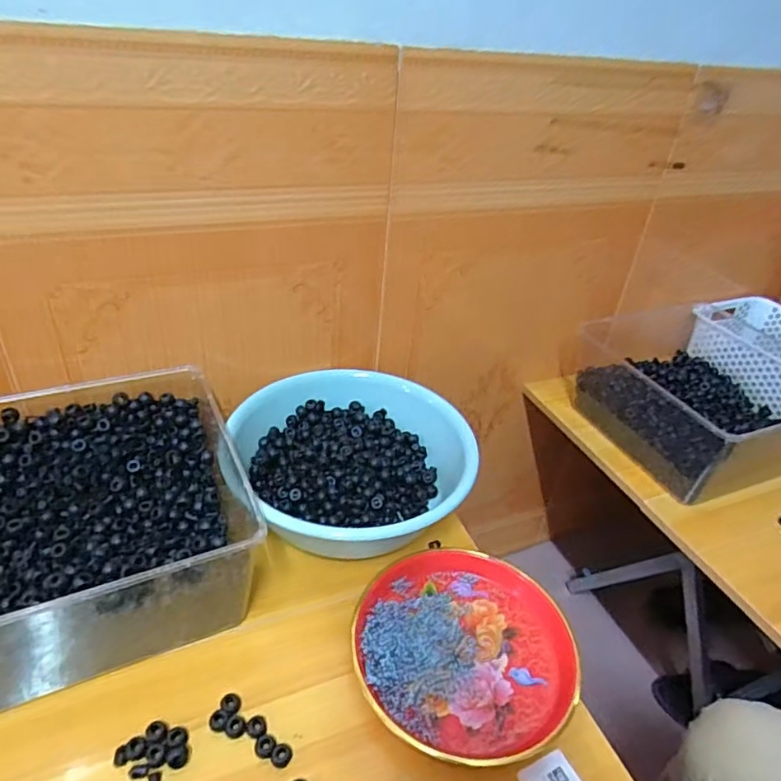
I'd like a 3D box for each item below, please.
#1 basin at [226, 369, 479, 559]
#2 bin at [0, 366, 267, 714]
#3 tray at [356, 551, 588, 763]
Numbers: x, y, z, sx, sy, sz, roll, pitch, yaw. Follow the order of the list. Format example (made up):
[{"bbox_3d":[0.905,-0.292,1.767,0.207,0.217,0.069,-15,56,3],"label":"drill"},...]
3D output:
[{"bbox_3d":[-0.045,0.076,0.721,0.234,0.109,0.262,-24,45,-35],"label":"basin"},{"bbox_3d":[-0.314,0.128,0.595,0.297,0.128,0.291,-13,40,-25],"label":"bin"},{"bbox_3d":[0.068,0.253,0.585,0.207,0.040,0.221,-7,37,-18],"label":"tray"}]

